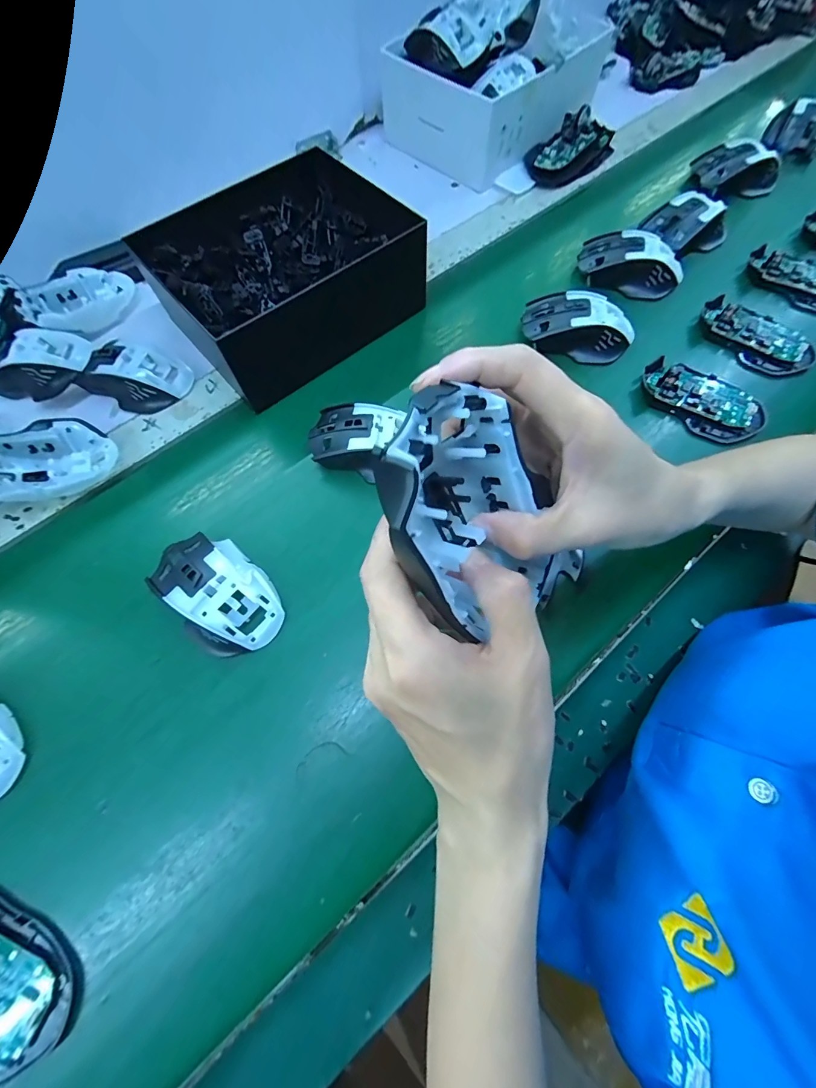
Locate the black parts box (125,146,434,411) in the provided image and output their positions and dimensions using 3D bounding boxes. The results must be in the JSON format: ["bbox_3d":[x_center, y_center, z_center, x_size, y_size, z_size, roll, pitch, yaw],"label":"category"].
[{"bbox_3d":[-0.122,-0.279,0.413,0.226,0.083,0.198,-37,74,-13],"label":"black parts box"}]

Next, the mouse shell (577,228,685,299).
[{"bbox_3d":[0.250,-0.312,0.446,0.114,0.038,0.070,16,70,5],"label":"mouse shell"}]

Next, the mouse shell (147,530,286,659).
[{"bbox_3d":[-0.152,0.035,0.312,0.111,0.030,0.068,39,74,15],"label":"mouse shell"}]

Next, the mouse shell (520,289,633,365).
[{"bbox_3d":[0.175,-0.226,0.412,0.110,0.037,0.060,15,70,4],"label":"mouse shell"}]

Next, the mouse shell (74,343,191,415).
[{"bbox_3d":[-0.274,-0.169,0.399,0.099,0.035,0.059,7,69,4],"label":"mouse shell"}]

